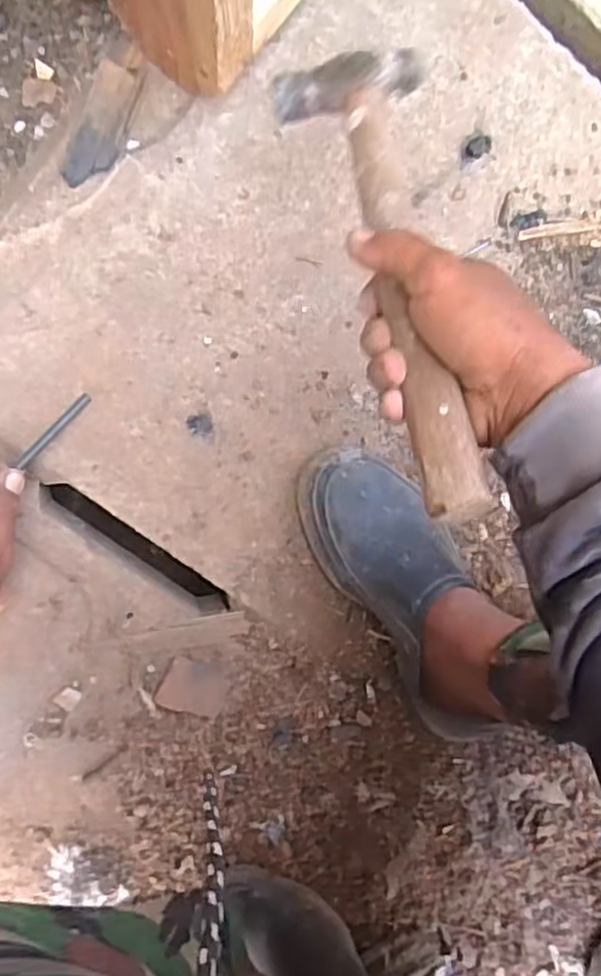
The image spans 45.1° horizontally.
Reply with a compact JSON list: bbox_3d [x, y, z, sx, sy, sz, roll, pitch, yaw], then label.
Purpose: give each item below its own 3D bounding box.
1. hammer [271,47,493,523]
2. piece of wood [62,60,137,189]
[{"bbox_3d":[0.053,-0.132,0.420,0.089,0.033,0.324,-6,66,-7],"label":"hammer"},{"bbox_3d":[-0.159,-0.288,0.581,0.038,0.021,0.097,23,88,-7],"label":"piece of wood"}]

